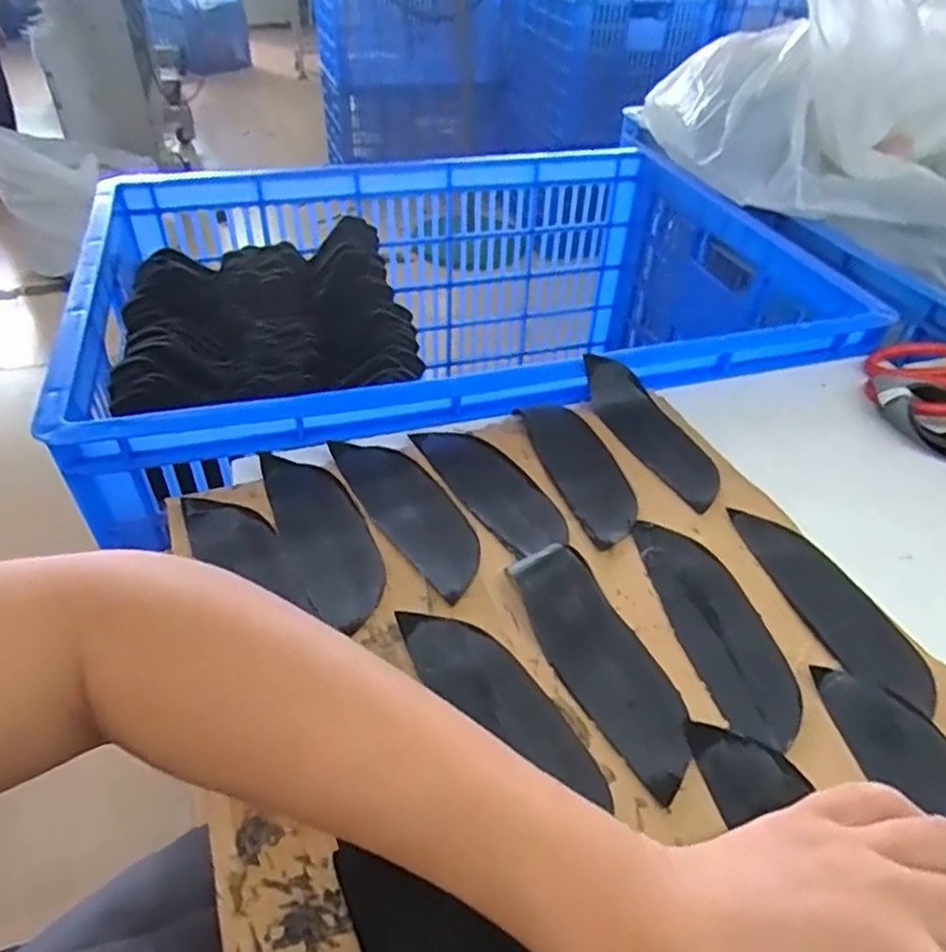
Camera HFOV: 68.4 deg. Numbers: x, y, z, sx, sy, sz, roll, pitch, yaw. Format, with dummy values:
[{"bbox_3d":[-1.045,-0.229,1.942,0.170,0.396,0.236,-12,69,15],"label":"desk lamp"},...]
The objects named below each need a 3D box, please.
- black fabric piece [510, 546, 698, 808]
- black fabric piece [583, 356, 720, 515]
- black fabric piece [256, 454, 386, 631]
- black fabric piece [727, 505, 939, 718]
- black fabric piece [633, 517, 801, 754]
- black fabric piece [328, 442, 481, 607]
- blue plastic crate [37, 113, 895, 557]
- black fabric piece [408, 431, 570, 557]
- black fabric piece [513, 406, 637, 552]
[{"bbox_3d":[0.065,0.088,0.347,0.045,0.017,0.132,-20,47,-24],"label":"black fabric piece"},{"bbox_3d":[0.128,-0.031,0.480,0.051,0.033,0.139,-13,44,-17],"label":"black fabric piece"},{"bbox_3d":[-0.090,0.030,0.413,0.047,0.004,0.148,-16,45,-20],"label":"black fabric piece"},{"bbox_3d":[0.199,0.069,0.386,0.051,0.004,0.137,-2,39,-15],"label":"black fabric piece"},{"bbox_3d":[0.131,0.077,0.374,0.048,0.005,0.138,-7,43,-11],"label":"black fabric piece"},{"bbox_3d":[-0.039,0.019,0.429,0.049,0.004,0.144,-19,47,-23],"label":"black fabric piece"},{"bbox_3d":[0.007,-0.140,0.761,0.748,0.257,0.499,-13,44,-17],"label":"blue plastic crate"},{"bbox_3d":[0.010,0.003,0.449,0.049,0.004,0.132,-21,47,-24],"label":"black fabric piece"},{"bbox_3d":[0.073,-0.007,0.473,0.044,0.004,0.141,-18,46,-9],"label":"black fabric piece"}]

